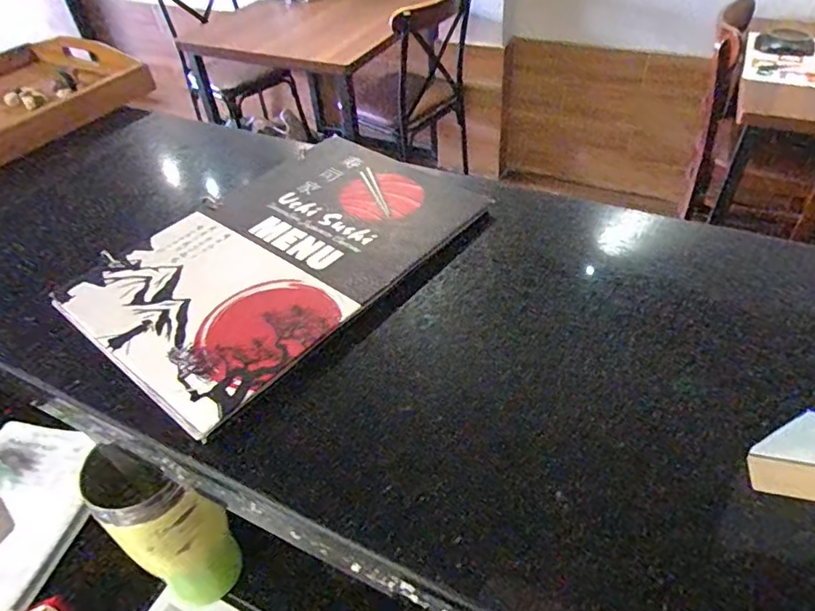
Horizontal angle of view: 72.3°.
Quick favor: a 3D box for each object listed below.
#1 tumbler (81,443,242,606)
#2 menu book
[{"bbox_3d":[-0.207,0.191,0.490,0.078,0.201,0.075,-3,43,3],"label":"tumbler"},{"bbox_3d":[-0.093,-0.047,0.440,0.185,0.018,0.294,28,53,30],"label":"menu book"}]

